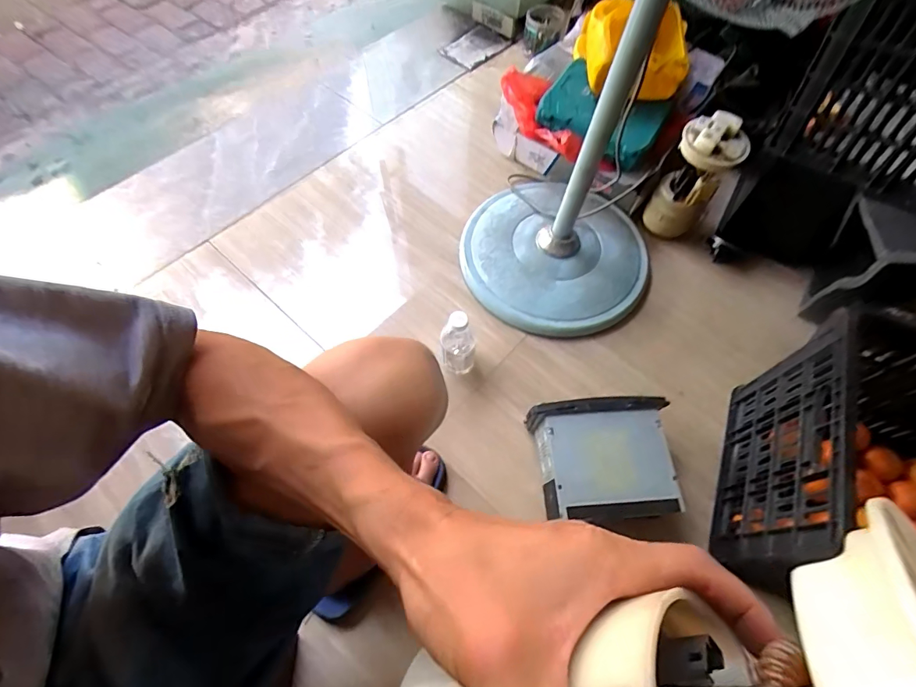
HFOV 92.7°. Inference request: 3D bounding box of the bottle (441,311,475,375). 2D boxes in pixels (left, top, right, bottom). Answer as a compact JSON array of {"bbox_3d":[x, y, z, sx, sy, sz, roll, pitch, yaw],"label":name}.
[{"bbox_3d":[0.000,-0.005,0.775,0.060,0.156,0.064,-7,63,-3],"label":"bottle"}]

